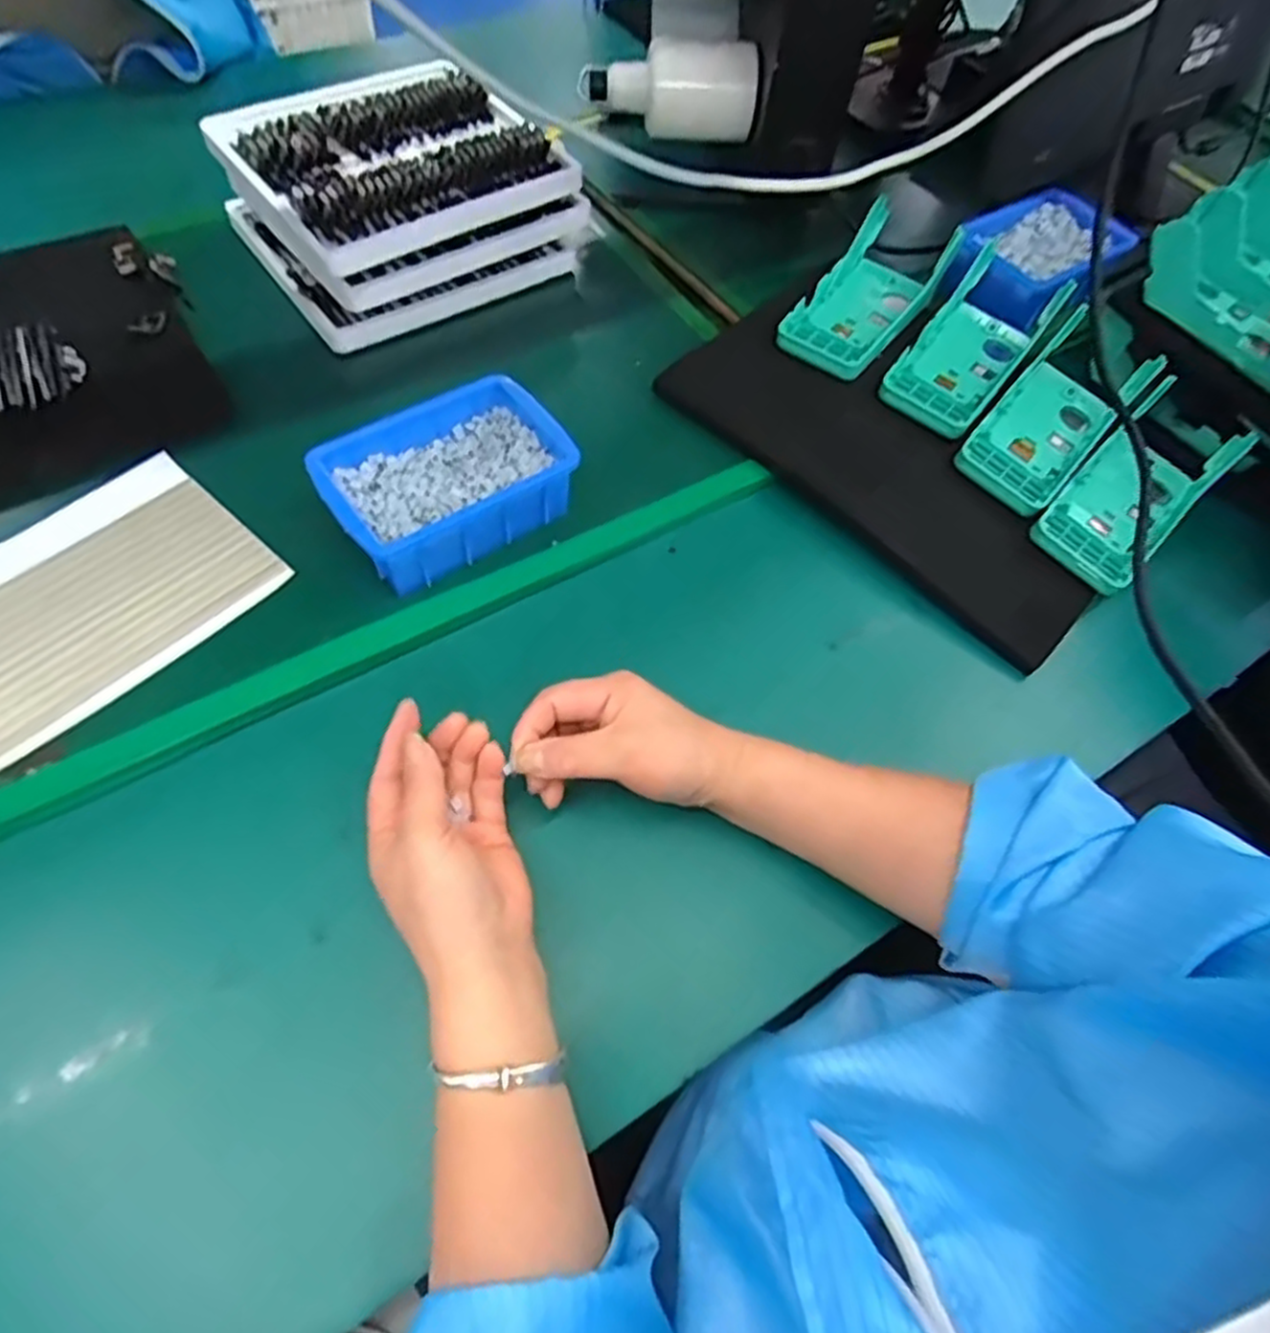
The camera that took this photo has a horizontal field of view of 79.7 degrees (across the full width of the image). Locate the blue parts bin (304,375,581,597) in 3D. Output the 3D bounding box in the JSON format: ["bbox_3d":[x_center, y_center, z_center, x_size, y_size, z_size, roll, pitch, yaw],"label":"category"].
[{"bbox_3d":[-0.124,-0.121,0.493,0.149,0.051,0.109,-30,69,-23],"label":"blue parts bin"}]

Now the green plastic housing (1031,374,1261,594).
[{"bbox_3d":[0.373,-0.133,0.565,0.195,0.044,0.080,-40,68,-21],"label":"green plastic housing"}]

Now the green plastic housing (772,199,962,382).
[{"bbox_3d":[0.188,-0.302,0.614,0.084,0.035,0.170,31,64,16],"label":"green plastic housing"}]

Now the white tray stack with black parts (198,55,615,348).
[{"bbox_3d":[-0.189,-0.387,0.633,0.244,0.100,0.209,-30,69,-23],"label":"white tray stack with black parts"}]

